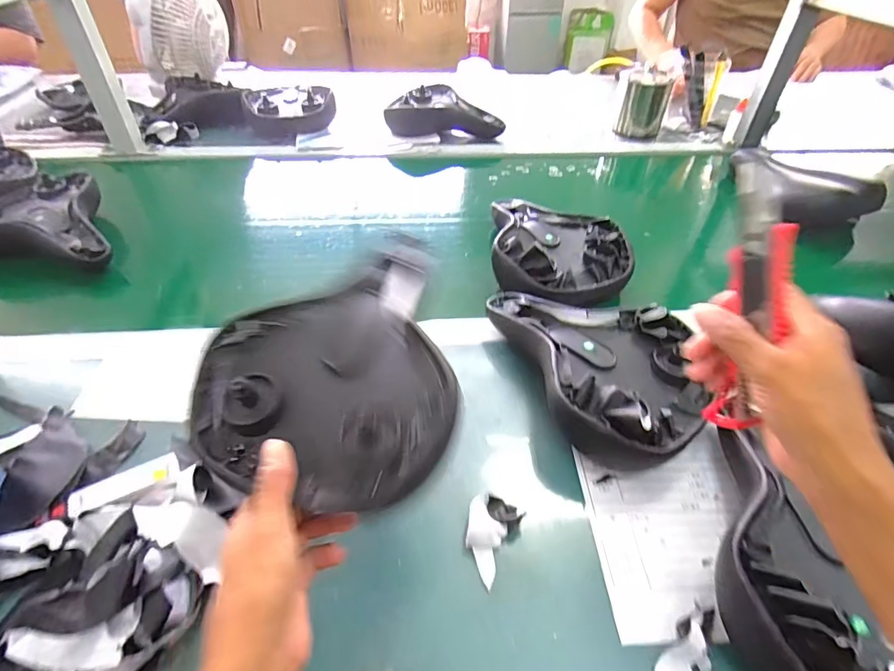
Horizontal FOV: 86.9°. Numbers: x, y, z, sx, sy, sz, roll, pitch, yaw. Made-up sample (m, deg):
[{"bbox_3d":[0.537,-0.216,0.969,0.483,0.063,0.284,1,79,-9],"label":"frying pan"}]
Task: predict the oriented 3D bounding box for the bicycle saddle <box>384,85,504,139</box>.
[{"bbox_3d":[-0.004,-0.484,1.031,0.252,0.062,0.123,4,43,1],"label":"bicycle saddle"}]

